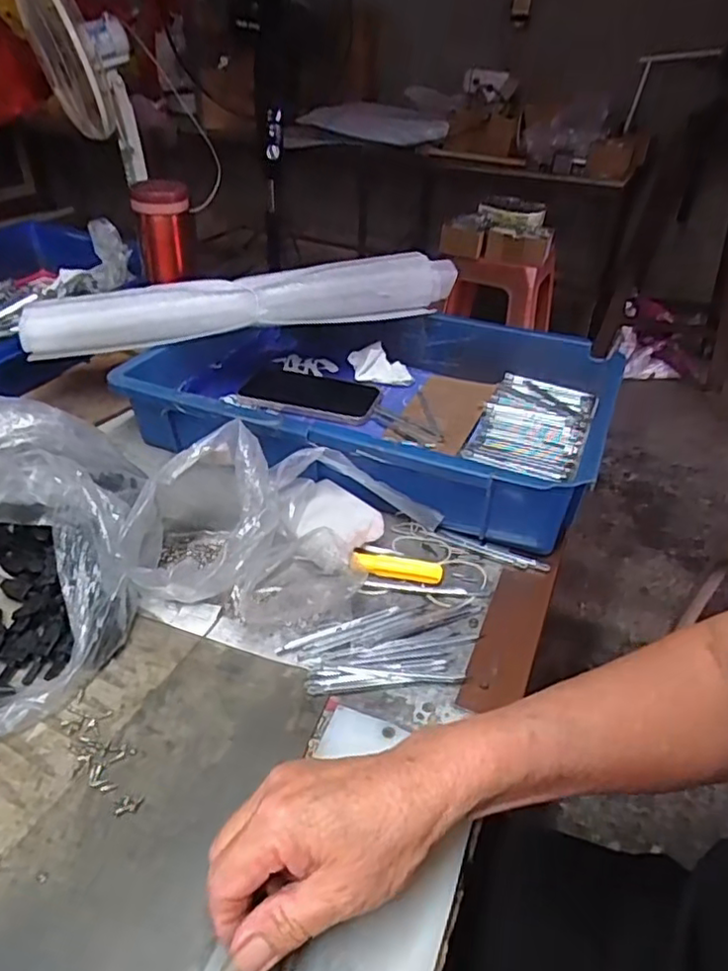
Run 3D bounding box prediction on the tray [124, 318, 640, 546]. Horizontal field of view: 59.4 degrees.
[{"bbox_3d":[0.008,-0.090,0.632,0.435,0.095,0.275,17,38,17],"label":"tray"}]

